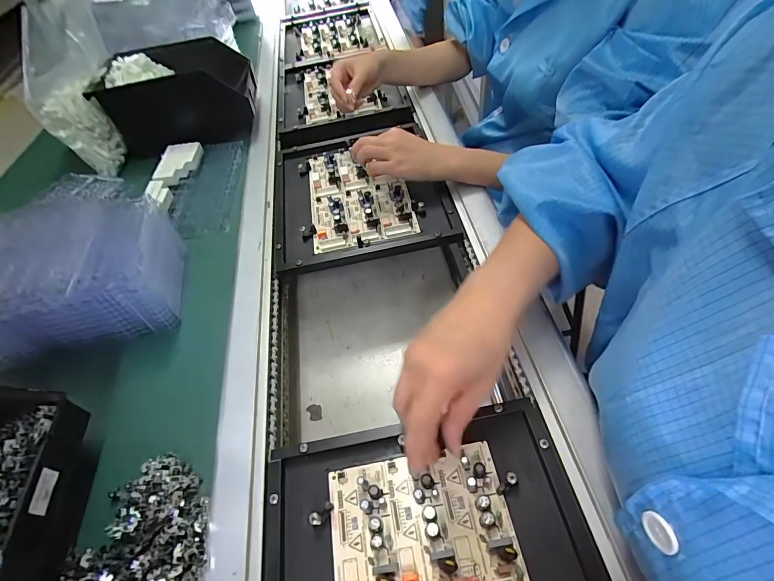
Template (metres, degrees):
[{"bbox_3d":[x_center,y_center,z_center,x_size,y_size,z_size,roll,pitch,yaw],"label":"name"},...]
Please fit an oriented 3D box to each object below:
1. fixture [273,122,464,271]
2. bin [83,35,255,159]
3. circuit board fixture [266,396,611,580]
[{"bbox_3d":[-0.045,-0.149,0.555,0.234,0.021,0.262,-13,50,0],"label":"fixture"},{"bbox_3d":[-0.352,-0.338,0.682,0.228,0.112,0.164,-18,50,-4],"label":"bin"},{"bbox_3d":[0.036,0.223,0.270,0.240,0.039,0.255,-9,52,-3],"label":"circuit board fixture"}]

